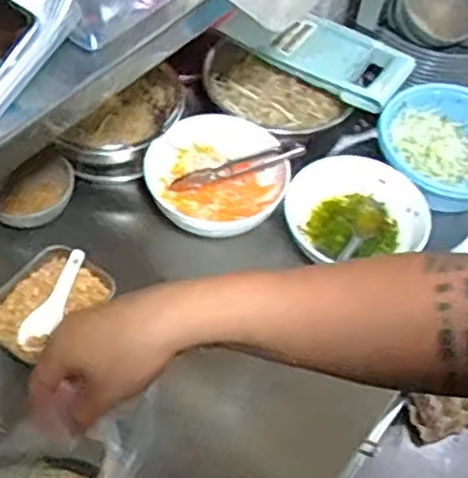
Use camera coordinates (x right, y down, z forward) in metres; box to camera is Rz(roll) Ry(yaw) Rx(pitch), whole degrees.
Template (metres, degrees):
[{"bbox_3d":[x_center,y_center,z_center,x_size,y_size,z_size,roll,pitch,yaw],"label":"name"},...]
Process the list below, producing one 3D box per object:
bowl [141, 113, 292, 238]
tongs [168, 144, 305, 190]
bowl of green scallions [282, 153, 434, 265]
[{"bbox_3d":[-0.023,-0.080,0.906,0.176,0.069,0.161,3,55,-4],"label":"bowl"},{"bbox_3d":[0.004,-0.088,0.902,0.170,0.031,0.018,-15,56,7],"label":"tongs"},{"bbox_3d":[0.149,-0.033,0.910,0.170,0.061,0.140,-8,56,-11],"label":"bowl of green scallions"}]

